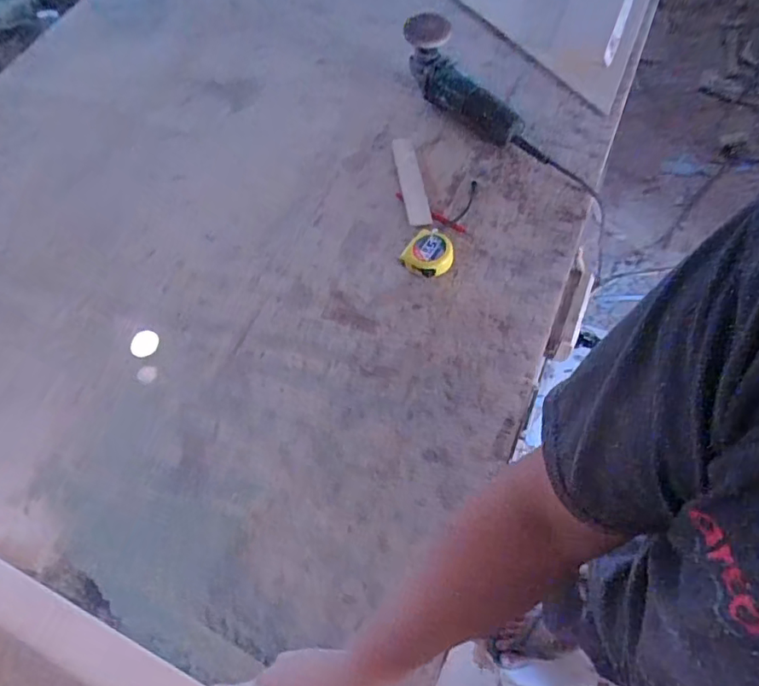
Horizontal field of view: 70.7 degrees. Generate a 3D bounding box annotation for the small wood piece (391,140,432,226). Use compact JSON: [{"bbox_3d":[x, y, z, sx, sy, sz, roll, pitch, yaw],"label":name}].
[{"bbox_3d":[0.052,-0.268,0.882,0.036,0.011,0.204,-10,60,-1],"label":"small wood piece"}]

